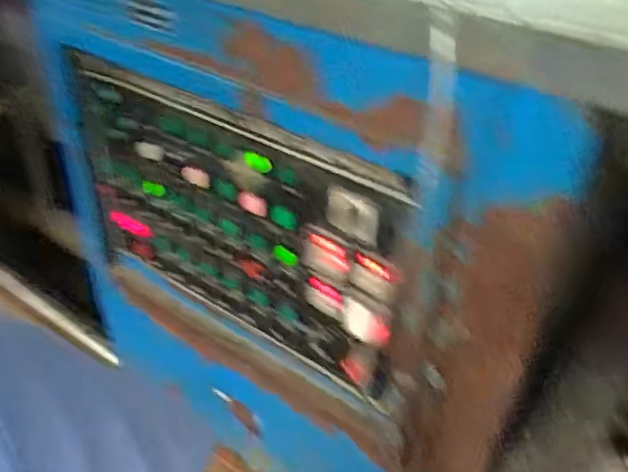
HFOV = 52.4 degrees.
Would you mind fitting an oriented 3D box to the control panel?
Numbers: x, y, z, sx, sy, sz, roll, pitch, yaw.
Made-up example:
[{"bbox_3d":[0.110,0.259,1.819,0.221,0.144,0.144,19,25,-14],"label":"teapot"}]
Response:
[{"bbox_3d":[-0.135,-0.012,0.902,0.588,0.365,0.024,26,43,29],"label":"control panel"}]

